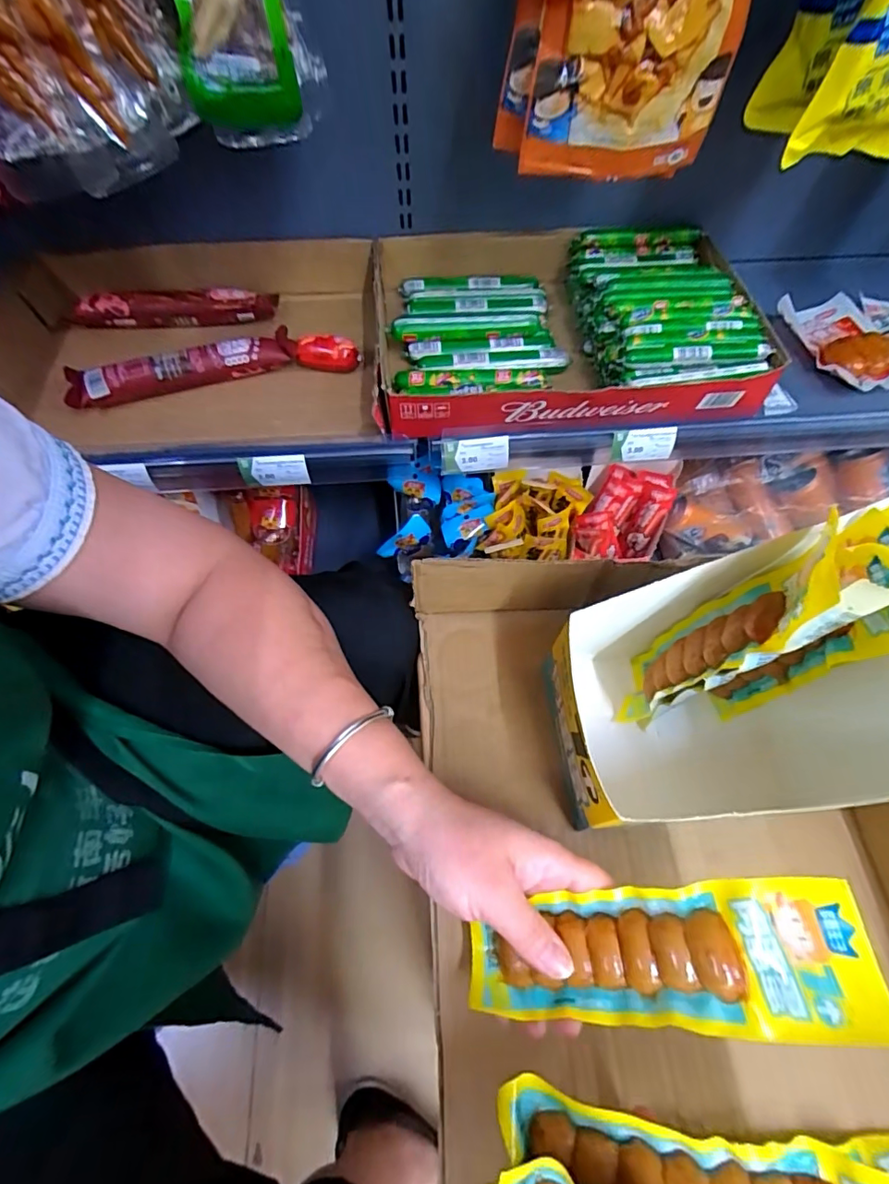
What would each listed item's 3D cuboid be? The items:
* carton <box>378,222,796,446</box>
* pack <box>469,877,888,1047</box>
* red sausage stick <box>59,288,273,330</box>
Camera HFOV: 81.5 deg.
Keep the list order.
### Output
[{"bbox_3d":[0.131,-0.311,0.593,0.407,0.072,0.293,-4,62,-2],"label":"carton"},{"bbox_3d":[0.095,0.171,0.240,0.174,0.014,0.056,-20,60,23],"label":"pack"},{"bbox_3d":[-0.331,-0.345,0.621,0.244,0.039,0.027,-2,62,-2],"label":"red sausage stick"}]

